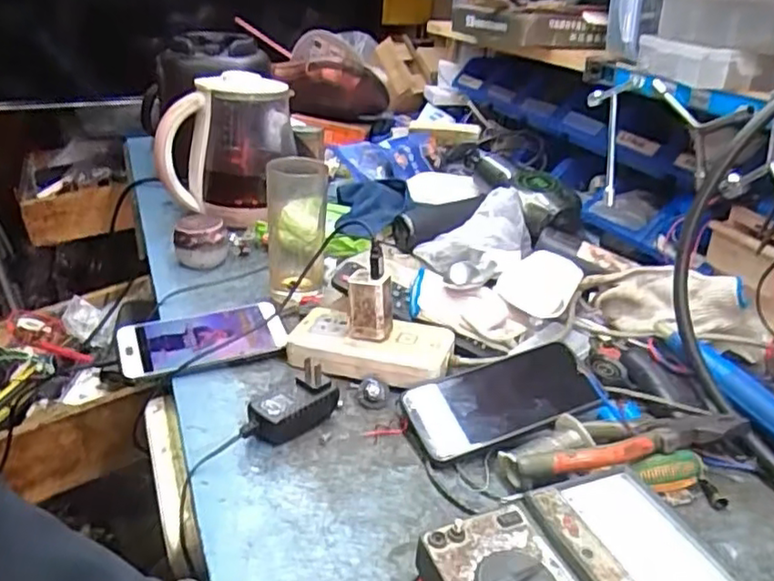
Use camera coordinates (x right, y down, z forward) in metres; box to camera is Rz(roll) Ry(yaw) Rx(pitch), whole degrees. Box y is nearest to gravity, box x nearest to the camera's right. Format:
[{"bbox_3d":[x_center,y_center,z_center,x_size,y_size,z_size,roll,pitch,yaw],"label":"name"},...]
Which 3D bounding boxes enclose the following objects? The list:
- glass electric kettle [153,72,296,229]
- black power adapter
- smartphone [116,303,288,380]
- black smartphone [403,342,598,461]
[{"bbox_3d":[-0.228,-0.192,0.912,0.163,0.196,0.124,8,26,9],"label":"glass electric kettle"},{"bbox_3d":[-0.077,0.094,0.534,0.034,0.045,0.079,21,31,31],"label":"black power adapter"},{"bbox_3d":[-0.177,0.044,0.629,0.147,0.012,0.074,-13,40,-21],"label":"smartphone"},{"bbox_3d":[0.096,0.092,0.553,0.152,0.011,0.081,-18,39,-11],"label":"black smartphone"}]

